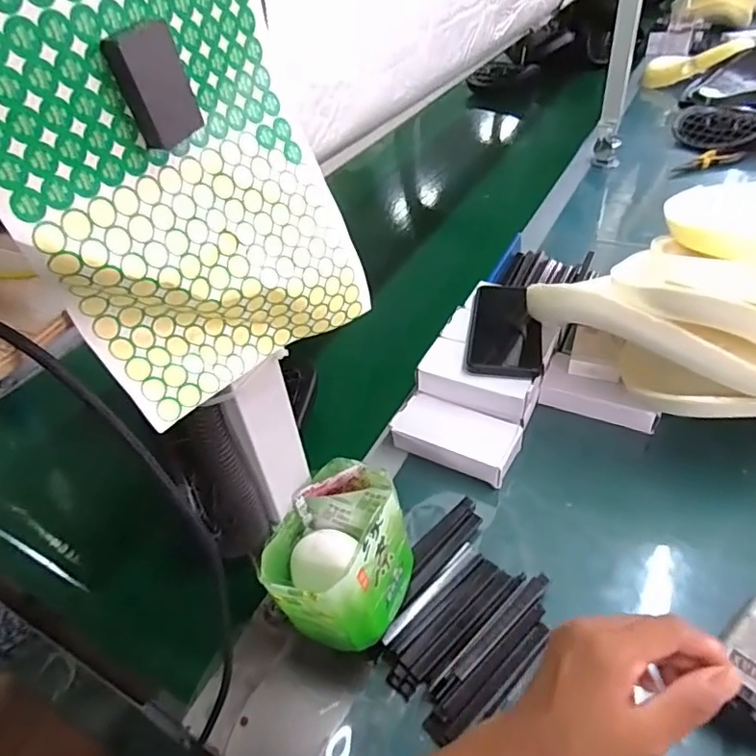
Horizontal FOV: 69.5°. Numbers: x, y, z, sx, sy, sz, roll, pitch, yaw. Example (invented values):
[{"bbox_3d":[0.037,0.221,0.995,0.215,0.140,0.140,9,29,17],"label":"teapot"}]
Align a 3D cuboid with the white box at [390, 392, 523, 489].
[{"bbox_3d":[0.081,0.065,0.574,0.127,0.033,0.064,17,47,26],"label":"white box"}]

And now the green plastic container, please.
[{"bbox_3d":[-0.024,0.130,0.399,0.081,0.085,0.109,19,48,28],"label":"green plastic container"}]

